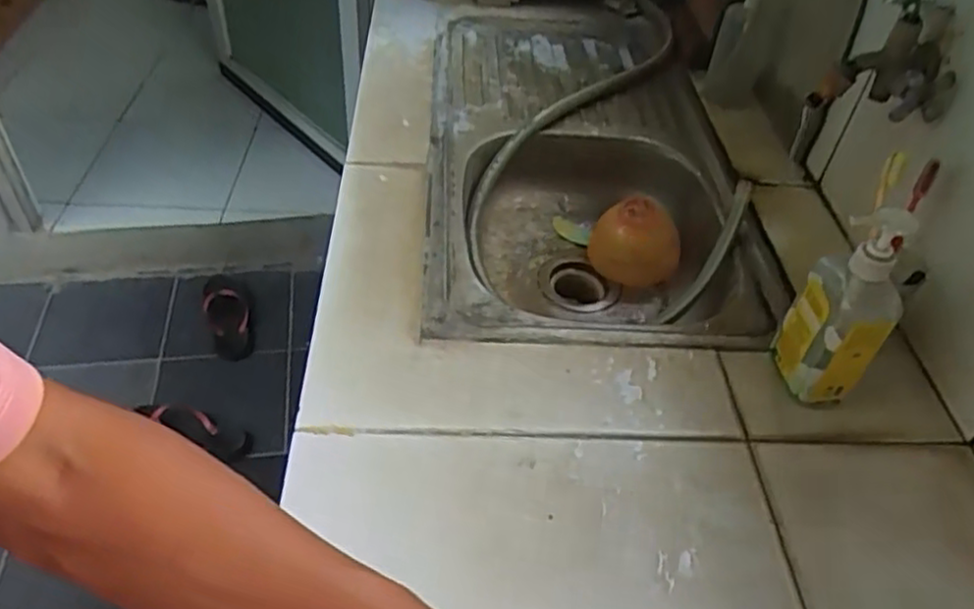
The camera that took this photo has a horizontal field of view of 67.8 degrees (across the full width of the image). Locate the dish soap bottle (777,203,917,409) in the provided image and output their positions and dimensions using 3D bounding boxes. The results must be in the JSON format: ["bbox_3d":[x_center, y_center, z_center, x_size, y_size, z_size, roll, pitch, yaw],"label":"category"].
[{"bbox_3d":[0.314,0.006,0.636,0.058,0.188,0.078,2,44,-3],"label":"dish soap bottle"}]

